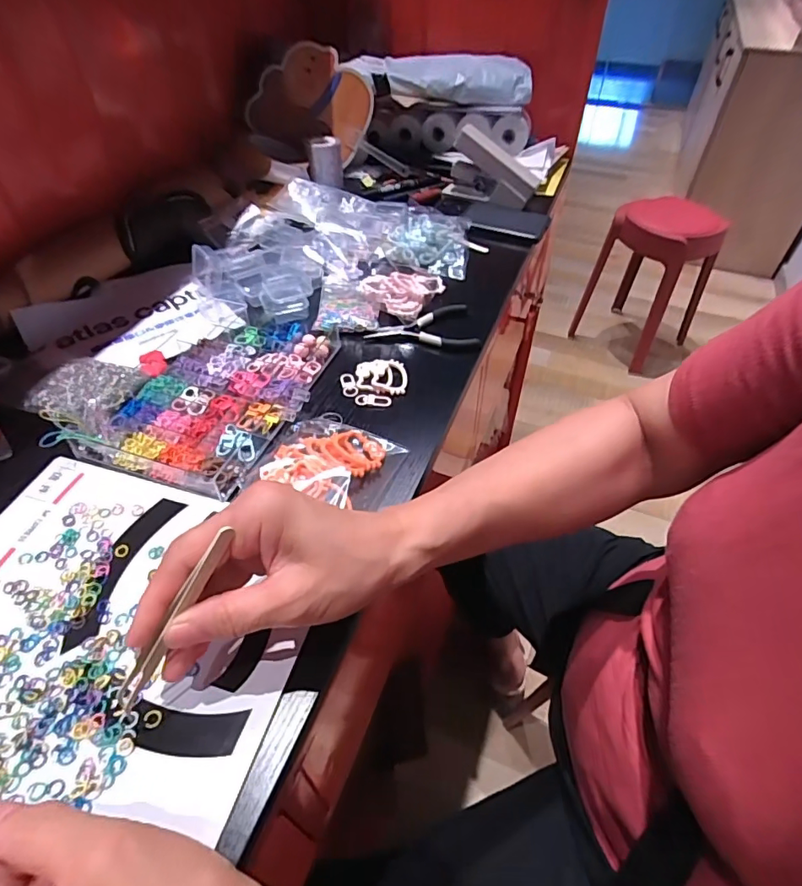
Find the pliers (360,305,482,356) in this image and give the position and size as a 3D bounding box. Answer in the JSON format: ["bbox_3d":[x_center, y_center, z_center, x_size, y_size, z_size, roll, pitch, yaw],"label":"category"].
[{"bbox_3d":[0.020,-0.114,0.509,0.107,0.014,0.063,-5,48,-7],"label":"pliers"}]

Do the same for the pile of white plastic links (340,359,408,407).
[{"bbox_3d":[-0.025,-0.058,0.460,0.060,0.011,0.054,9,47,6],"label":"pile of white plastic links"}]

